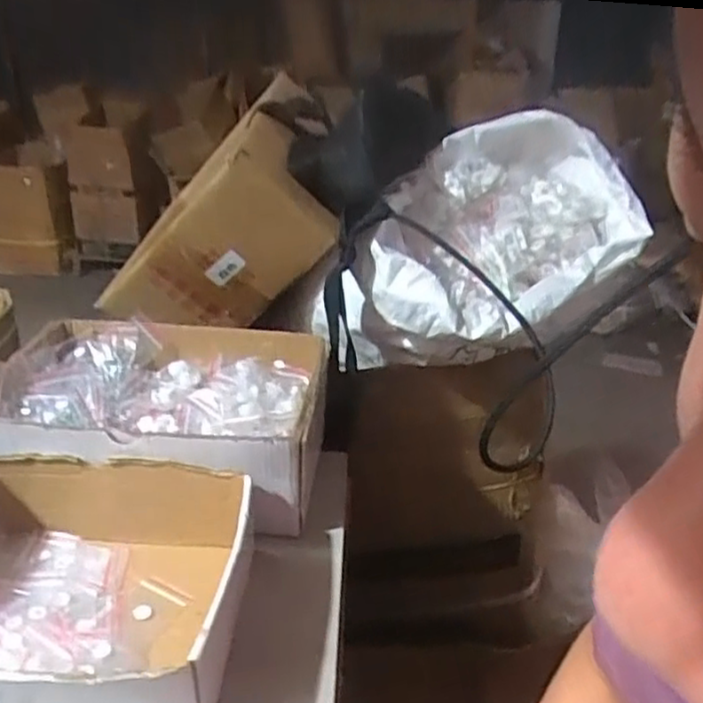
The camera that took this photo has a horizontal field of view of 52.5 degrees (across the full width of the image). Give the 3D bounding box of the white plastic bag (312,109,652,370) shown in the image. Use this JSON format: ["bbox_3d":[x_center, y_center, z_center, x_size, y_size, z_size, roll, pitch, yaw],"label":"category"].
[{"bbox_3d":[0.118,-0.095,0.682,0.304,0.186,0.196,-16,33,-31],"label":"white plastic bag"}]

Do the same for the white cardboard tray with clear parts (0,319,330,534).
[{"bbox_3d":[-0.152,0.055,0.586,0.248,0.091,0.175,3,28,1],"label":"white cardboard tray with clear parts"}]

